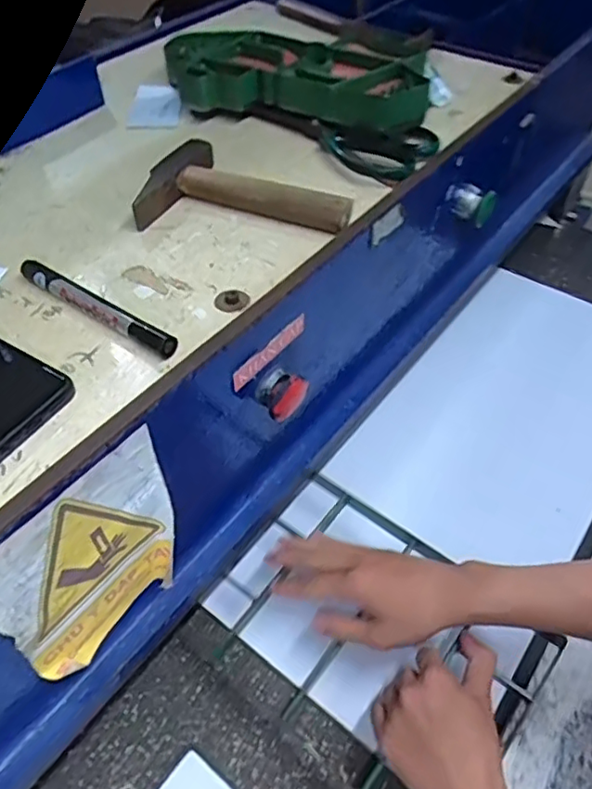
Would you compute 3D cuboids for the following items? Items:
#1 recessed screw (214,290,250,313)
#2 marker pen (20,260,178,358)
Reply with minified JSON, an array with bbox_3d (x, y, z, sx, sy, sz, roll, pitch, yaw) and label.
[{"bbox_3d":[-0.045,-0.068,0.426,0.025,0.006,0.022,-6,50,-5],"label":"recessed screw"},{"bbox_3d":[-0.140,-0.061,0.415,0.146,0.015,0.014,29,55,23],"label":"marker pen"}]

